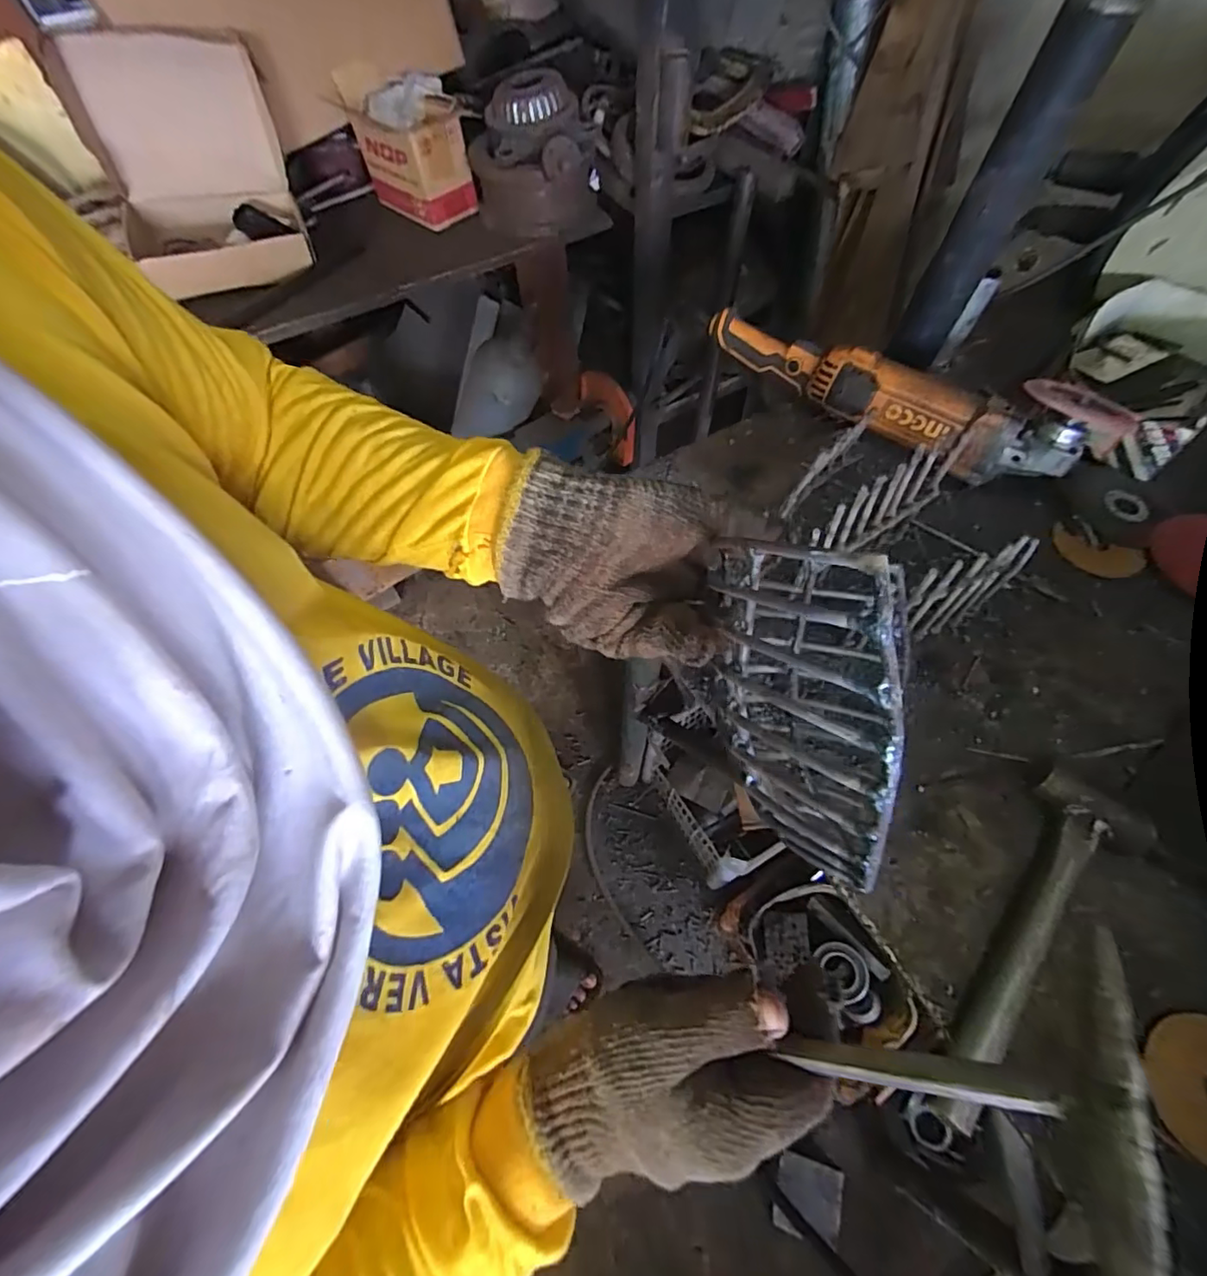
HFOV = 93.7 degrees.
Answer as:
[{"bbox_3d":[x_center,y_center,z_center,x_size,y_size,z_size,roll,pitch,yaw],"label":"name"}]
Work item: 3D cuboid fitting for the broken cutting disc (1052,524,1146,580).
[{"bbox_3d":[0.450,-0.076,0.517,0.076,0.004,0.042,26,72,13],"label":"broken cutting disc"}]

